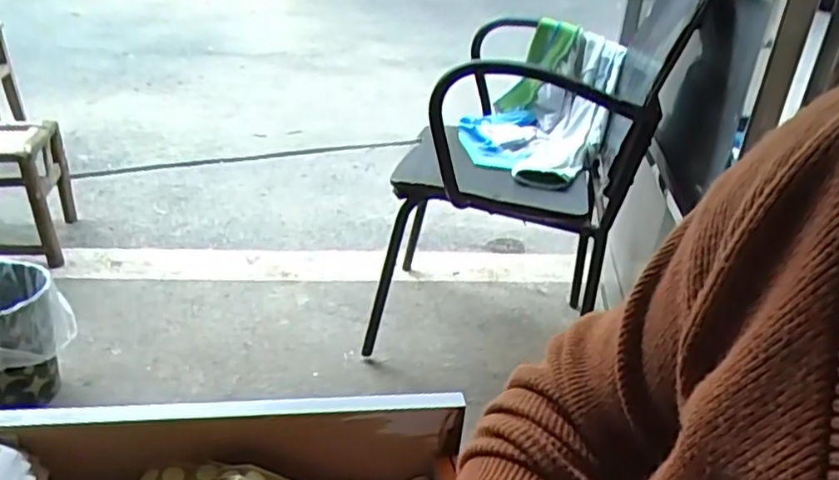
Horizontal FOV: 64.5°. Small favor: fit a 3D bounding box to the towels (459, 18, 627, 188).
[{"bbox_3d":[0.271,-0.329,1.525,0.327,0.274,0.395,15,31,20],"label":"towels"}]

